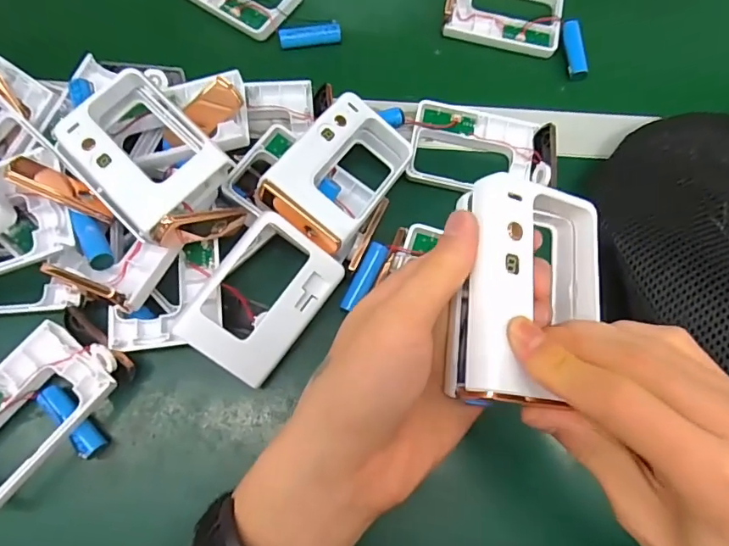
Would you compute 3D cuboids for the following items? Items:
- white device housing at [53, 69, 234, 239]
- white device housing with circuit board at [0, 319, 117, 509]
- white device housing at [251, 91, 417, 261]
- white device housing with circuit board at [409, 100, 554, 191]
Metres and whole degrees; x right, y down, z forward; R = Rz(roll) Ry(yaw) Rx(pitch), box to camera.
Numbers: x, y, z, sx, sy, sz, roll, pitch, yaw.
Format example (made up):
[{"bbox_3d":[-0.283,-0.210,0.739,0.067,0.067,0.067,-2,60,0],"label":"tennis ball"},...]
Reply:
[{"bbox_3d":[-0.134,-0.070,0.304,0.093,0.032,0.068,43,76,9],"label":"white device housing"},{"bbox_3d":[-0.201,0.082,0.298,0.067,0.025,0.102,36,75,8],"label":"white device housing with circuit board"},{"bbox_3d":[-0.018,-0.066,0.333,0.065,0.031,0.099,40,63,-10],"label":"white device housing"},{"bbox_3d":[0.089,-0.093,0.372,0.105,0.020,0.067,9,73,0],"label":"white device housing with circuit board"}]

